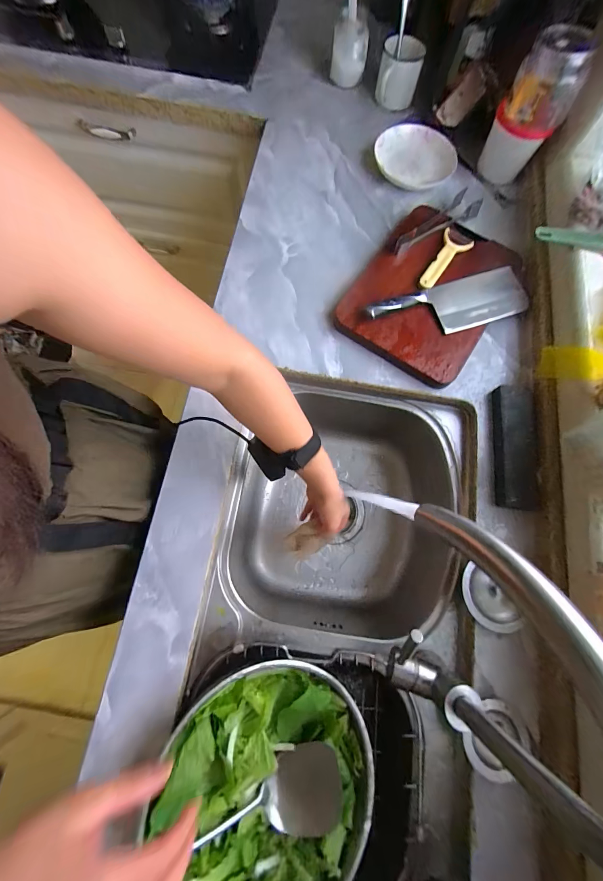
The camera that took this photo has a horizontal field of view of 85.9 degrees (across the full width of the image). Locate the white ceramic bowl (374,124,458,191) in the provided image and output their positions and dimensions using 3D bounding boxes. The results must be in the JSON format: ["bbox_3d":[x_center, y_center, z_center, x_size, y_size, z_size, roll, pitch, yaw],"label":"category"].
[{"bbox_3d":[0.248,-0.619,0.708,0.170,0.027,0.168,1,74,-2],"label":"white ceramic bowl"}]

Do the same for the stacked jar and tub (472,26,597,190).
[{"bbox_3d":[0.456,-0.654,0.641,0.110,0.201,0.134,30,75,6],"label":"stacked jar and tub"}]

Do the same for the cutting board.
[{"bbox_3d":[0.238,-0.282,0.608,0.243,0.039,0.339,32,75,7],"label":"cutting board"}]

